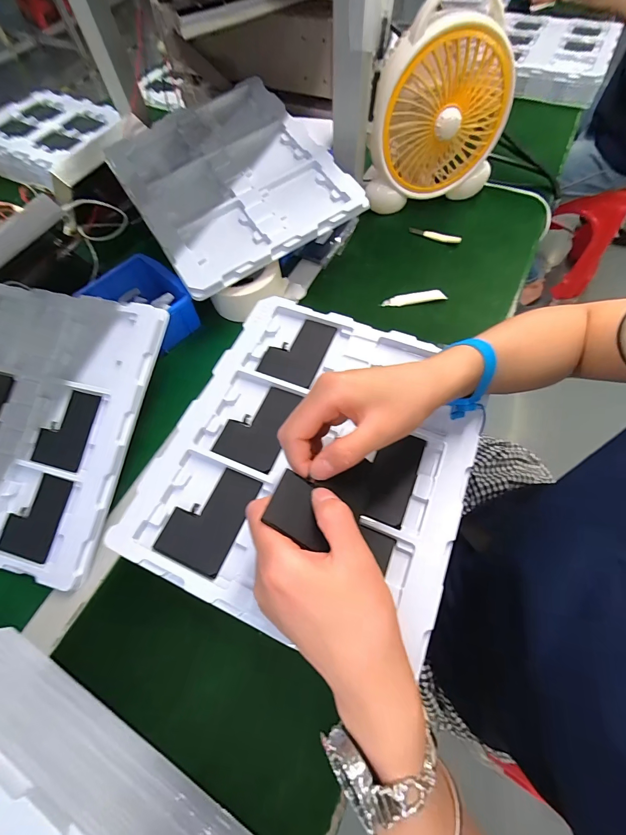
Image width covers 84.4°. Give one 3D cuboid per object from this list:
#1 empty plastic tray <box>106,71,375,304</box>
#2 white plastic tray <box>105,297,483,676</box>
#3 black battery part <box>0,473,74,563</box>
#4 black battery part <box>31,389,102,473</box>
[{"bbox_3d":[-0.125,-0.359,0.510,0.277,0.016,0.323,-32,76,-7],"label":"empty plastic tray"},{"bbox_3d":[0.005,0.029,0.339,0.277,0.024,0.314,20,63,13],"label":"white plastic tray"},{"bbox_3d":[-0.308,0.108,0.384,0.063,0.004,0.091,14,83,9],"label":"black battery part"},{"bbox_3d":[-0.287,0.013,0.405,0.063,0.008,0.089,11,79,10],"label":"black battery part"}]

